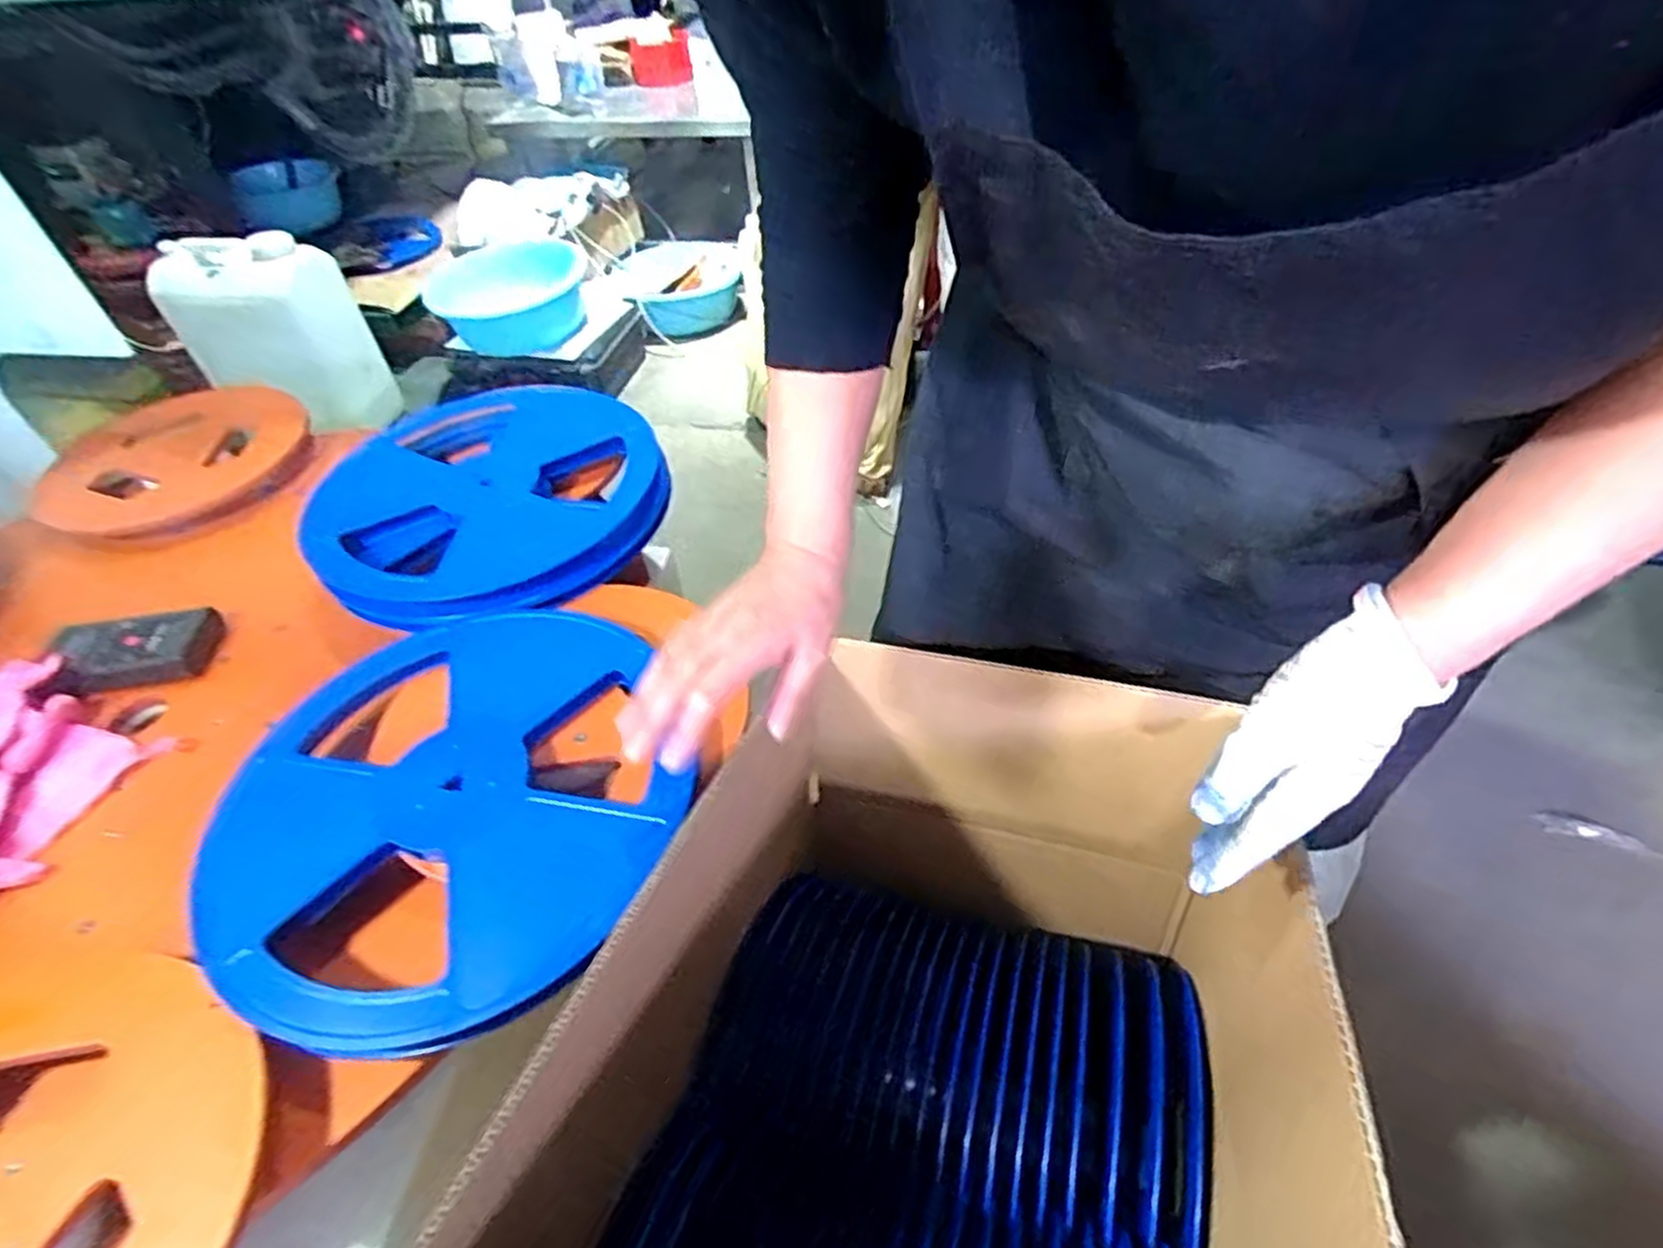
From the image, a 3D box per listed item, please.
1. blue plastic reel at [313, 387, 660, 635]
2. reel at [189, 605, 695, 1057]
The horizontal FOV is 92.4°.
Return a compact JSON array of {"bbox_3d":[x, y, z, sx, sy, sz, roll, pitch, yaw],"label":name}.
[{"bbox_3d":[-0.327,-0.133,0.774,0.321,0.046,0.321,-13,47,-6],"label":"blue plastic reel"},{"bbox_3d":[-0.264,0.116,0.550,0.295,0.024,0.326,-21,48,-14],"label":"reel"}]

